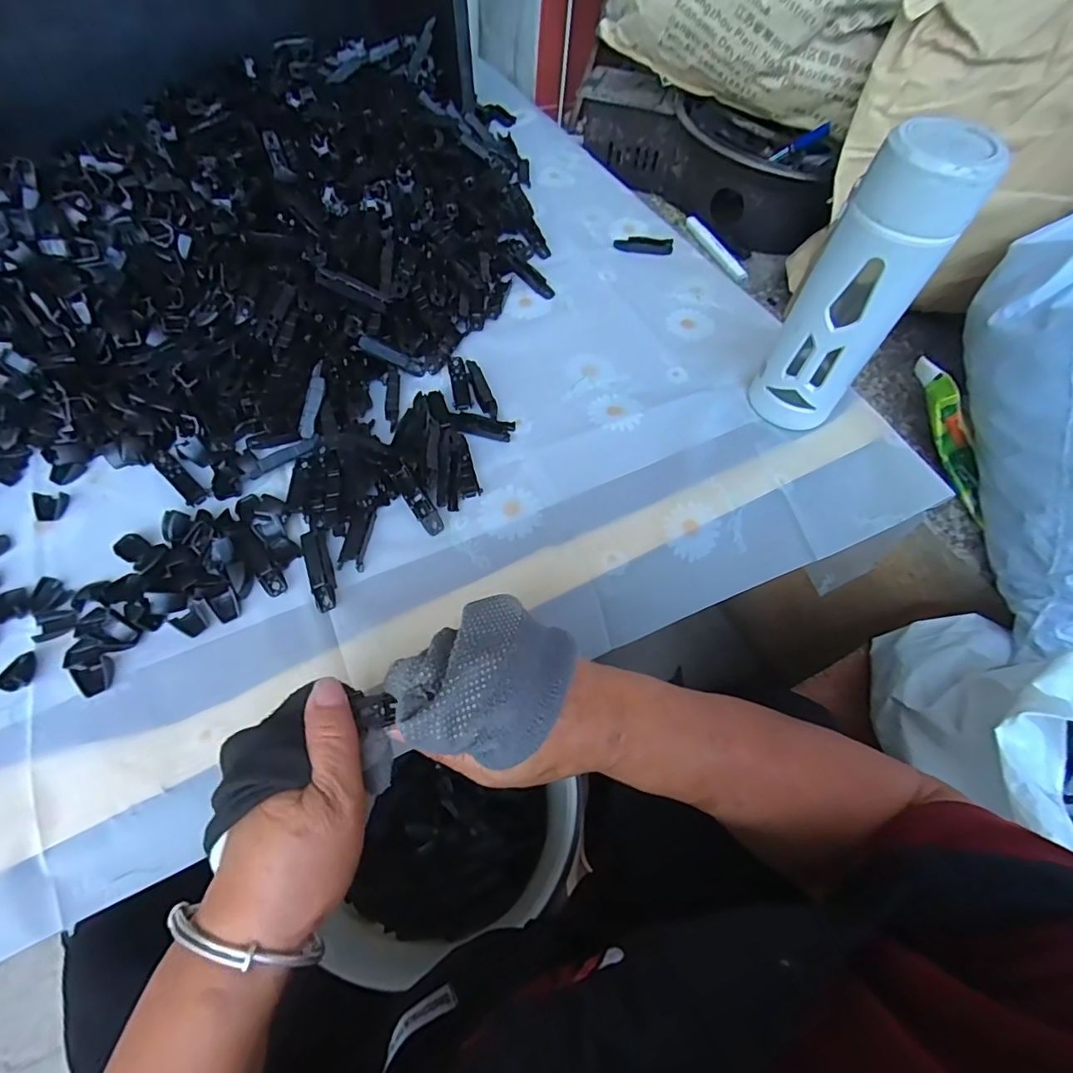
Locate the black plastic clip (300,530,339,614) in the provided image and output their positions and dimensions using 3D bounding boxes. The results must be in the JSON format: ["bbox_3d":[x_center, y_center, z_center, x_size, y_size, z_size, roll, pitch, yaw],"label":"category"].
[{"bbox_3d":[-0.156,0.023,0.374,0.018,0.012,0.062,-17,63,-12],"label":"black plastic clip"}]

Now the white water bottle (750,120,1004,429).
[{"bbox_3d":[0.230,-0.170,0.387,0.070,0.210,0.055,34,64,15],"label":"white water bottle"}]

